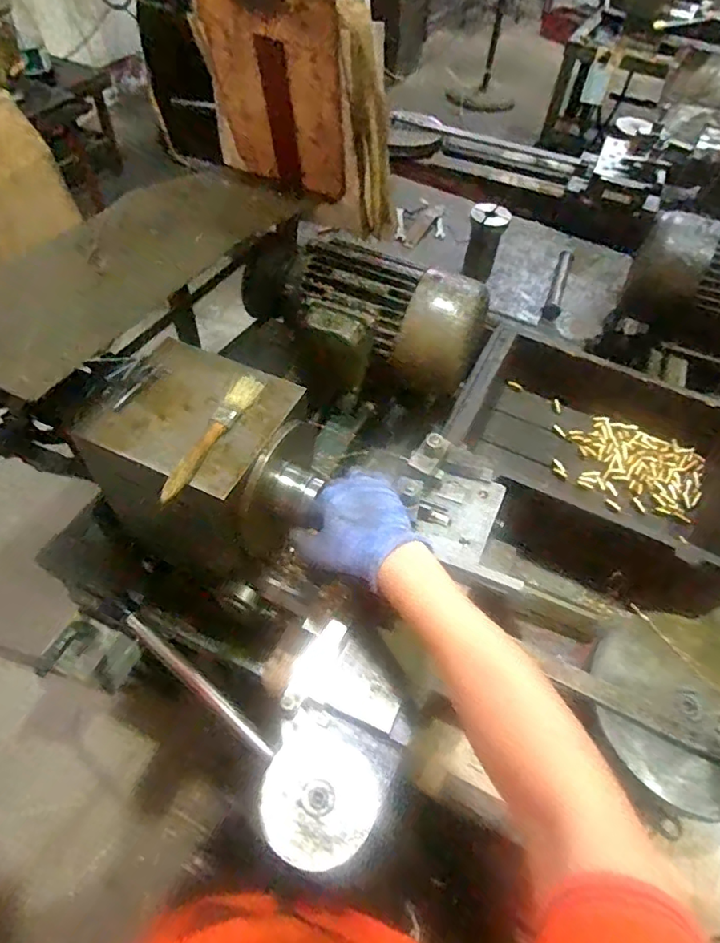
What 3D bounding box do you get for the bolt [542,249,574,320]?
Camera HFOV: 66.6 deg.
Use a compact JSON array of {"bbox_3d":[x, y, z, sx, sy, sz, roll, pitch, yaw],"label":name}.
[{"bbox_3d":[0.356,-0.333,0.974,0.029,0.024,0.188,19,54,10],"label":"bolt"}]

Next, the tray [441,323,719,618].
[{"bbox_3d":[0.346,-0.021,0.811,0.416,0.130,0.378,23,55,12],"label":"tray"}]

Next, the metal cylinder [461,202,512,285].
[{"bbox_3d":[0.217,-0.400,0.958,0.065,0.107,0.067,18,54,9],"label":"metal cylinder"}]

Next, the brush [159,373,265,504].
[{"bbox_3d":[-0.140,-0.035,0.508,0.027,0.014,0.152,23,55,12],"label":"brush"}]

